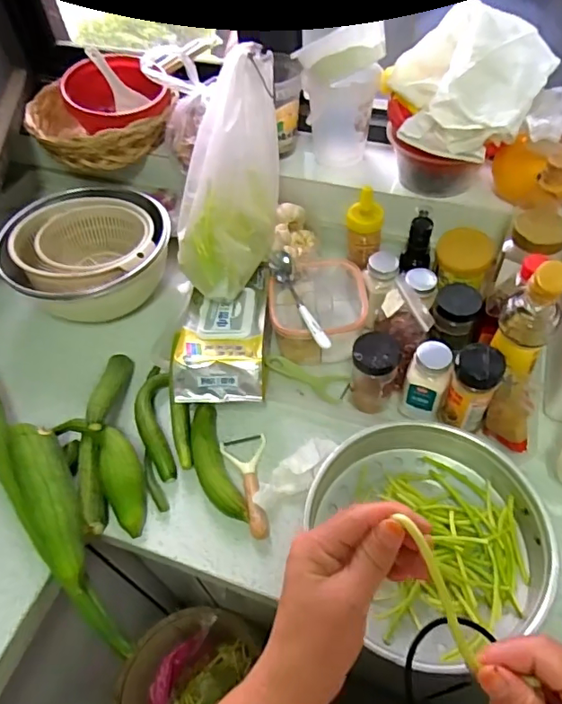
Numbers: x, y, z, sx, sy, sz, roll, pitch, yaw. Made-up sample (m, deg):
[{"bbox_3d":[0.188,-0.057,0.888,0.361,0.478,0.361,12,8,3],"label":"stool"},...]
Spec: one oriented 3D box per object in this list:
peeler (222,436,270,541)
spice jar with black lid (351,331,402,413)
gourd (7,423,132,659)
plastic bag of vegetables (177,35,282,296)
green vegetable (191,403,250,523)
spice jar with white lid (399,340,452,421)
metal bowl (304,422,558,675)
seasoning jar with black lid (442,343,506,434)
[{"bbox_3d":[-0.047,0.166,0.648,0.058,0.026,0.138,-4,53,0],"label":"peeler"},{"bbox_3d":[0.123,0.027,0.680,0.063,0.109,0.059,10,54,11],"label":"spice jar with black lid"},{"bbox_3d":[-0.252,0.204,0.590,0.059,0.065,0.295,-26,68,-15],"label":"gourd"},{"bbox_3d":[-0.066,-0.242,0.711,0.111,0.117,0.339,9,90,10],"label":"plastic bag of vegetables"},{"bbox_3d":[-0.086,0.142,0.661,0.044,0.039,0.164,-18,54,-10],"label":"green vegetable"},{"bbox_3d":[0.186,0.042,0.664,0.053,0.118,0.049,14,55,14],"label":"spice jar with white lid"},{"bbox_3d":[0.161,0.206,0.582,0.254,0.072,0.247,-2,53,2],"label":"metal bowl"},{"bbox_3d":[0.232,0.044,0.628,0.054,0.116,0.054,-2,53,2],"label":"seasoning jar with black lid"}]

